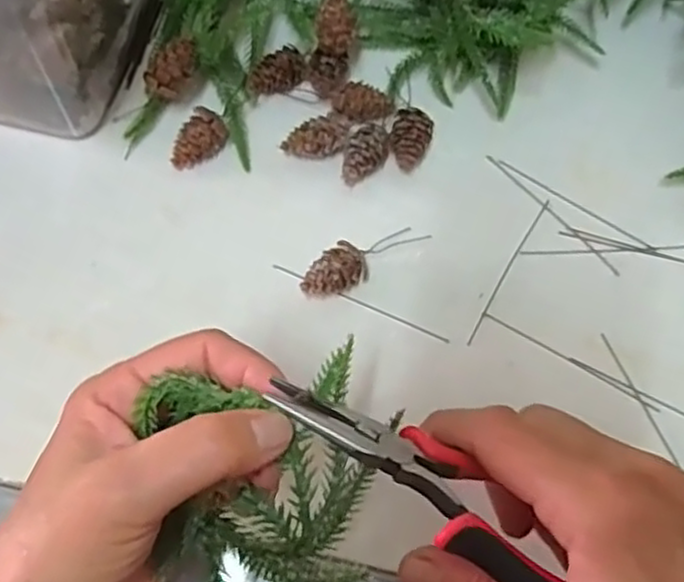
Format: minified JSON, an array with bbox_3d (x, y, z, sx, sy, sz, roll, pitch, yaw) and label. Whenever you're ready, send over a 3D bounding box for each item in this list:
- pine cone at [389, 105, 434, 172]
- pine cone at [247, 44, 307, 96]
[{"bbox_3d":[0.039,-0.084,0.411,0.022,0.019,0.031,16,70,3],"label":"pine cone"},{"bbox_3d":[-0.039,-0.127,0.422,0.034,0.020,0.018,-28,73,-12],"label":"pine cone"}]

